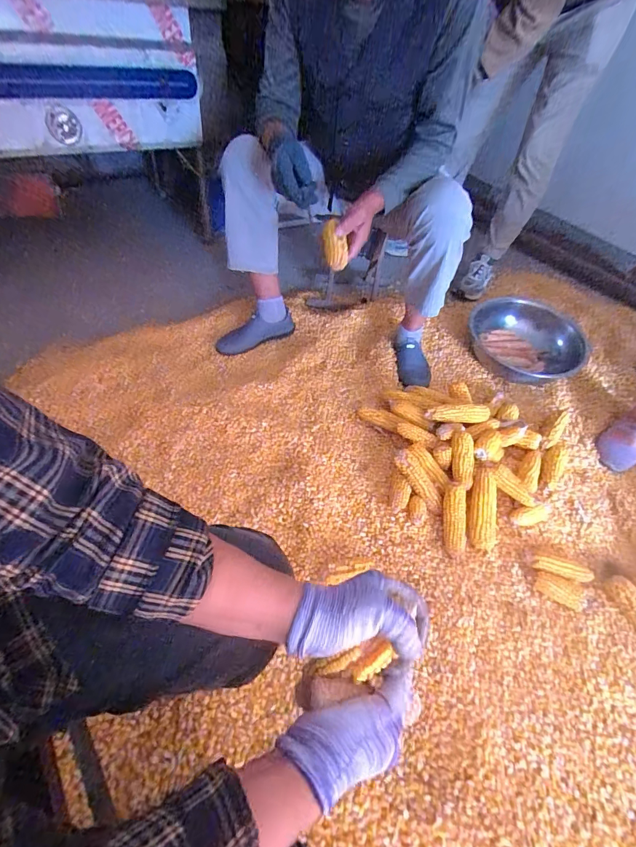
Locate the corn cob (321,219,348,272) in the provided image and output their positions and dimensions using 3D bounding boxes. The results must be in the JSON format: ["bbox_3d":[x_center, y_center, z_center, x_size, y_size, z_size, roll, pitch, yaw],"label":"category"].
[{"bbox_3d":[0.041,-0.427,0.937,0.048,0.111,0.056,9,43,33],"label":"corn cob"}]

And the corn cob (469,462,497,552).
[{"bbox_3d":[0.357,0.170,0.847,0.052,0.042,0.196,11,67,6],"label":"corn cob"}]

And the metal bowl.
[{"bbox_3d":[0.679,-0.293,1.301,0.303,0.123,0.398,10,47,6],"label":"metal bowl"}]

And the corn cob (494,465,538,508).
[{"bbox_3d":[0.433,0.141,0.855,0.099,0.035,0.044,39,57,24],"label":"corn cob"}]

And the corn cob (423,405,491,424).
[{"bbox_3d":[0.350,-0.025,0.986,0.159,0.045,0.043,4,50,-2],"label":"corn cob"}]

